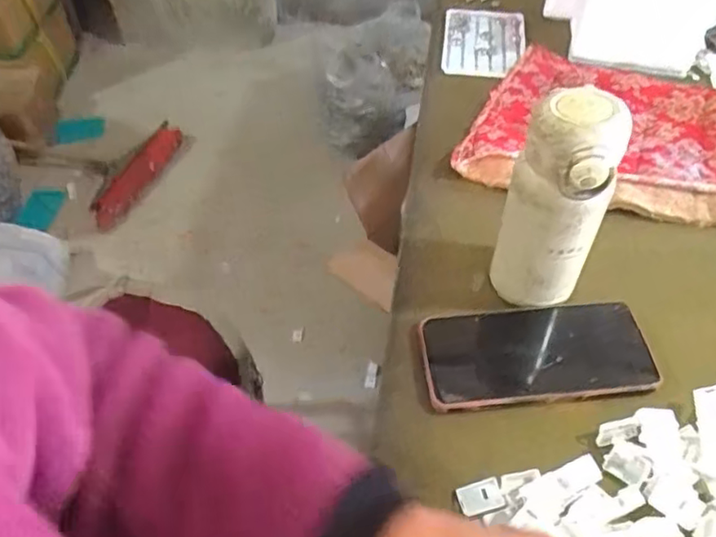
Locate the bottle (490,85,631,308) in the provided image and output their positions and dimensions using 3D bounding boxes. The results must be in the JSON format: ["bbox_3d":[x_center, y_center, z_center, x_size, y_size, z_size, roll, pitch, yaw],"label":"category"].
[{"bbox_3d":[0.138,-0.042,0.449,0.068,0.171,0.060,17,53,17],"label":"bottle"}]

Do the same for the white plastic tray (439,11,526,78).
[{"bbox_3d":[0.149,-0.274,0.744,0.094,0.017,0.132,7,51,9],"label":"white plastic tray"}]

